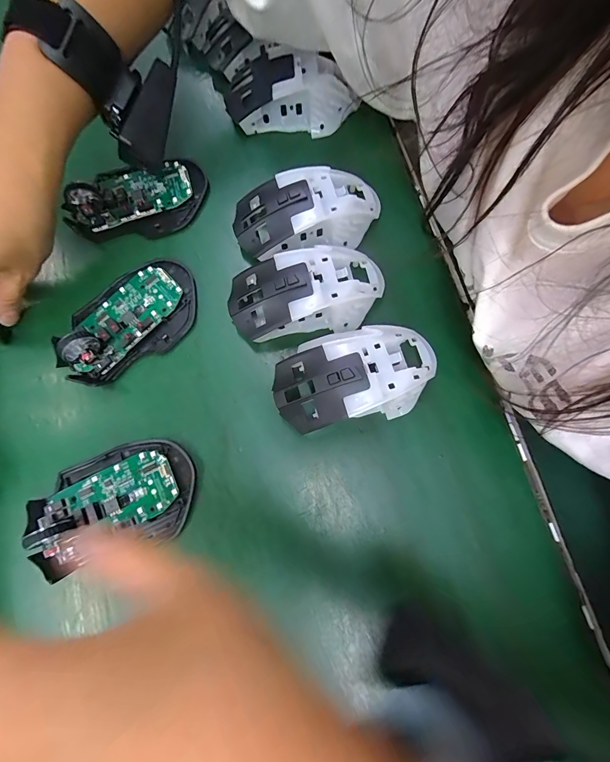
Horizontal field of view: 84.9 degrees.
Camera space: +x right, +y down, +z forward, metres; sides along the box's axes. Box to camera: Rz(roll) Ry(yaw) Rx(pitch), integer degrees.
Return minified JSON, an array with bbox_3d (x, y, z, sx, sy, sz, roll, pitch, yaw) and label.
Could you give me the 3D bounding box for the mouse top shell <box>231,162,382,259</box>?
[{"bbox_3d":[0.004,-0.129,0.262,0.117,0.044,0.059,-12,78,-8],"label":"mouse top shell"}]

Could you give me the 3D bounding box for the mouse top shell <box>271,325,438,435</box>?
[{"bbox_3d":[0.036,-0.003,0.233,0.116,0.042,0.065,-14,78,-8],"label":"mouse top shell"}]

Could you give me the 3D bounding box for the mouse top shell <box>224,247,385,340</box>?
[{"bbox_3d":[0.003,-0.063,0.246,0.116,0.041,0.061,-12,78,-8],"label":"mouse top shell"}]

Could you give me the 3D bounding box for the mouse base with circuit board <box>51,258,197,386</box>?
[{"bbox_3d":[-0.135,-0.050,0.250,0.108,0.029,0.069,-32,81,-5],"label":"mouse base with circuit board"}]

